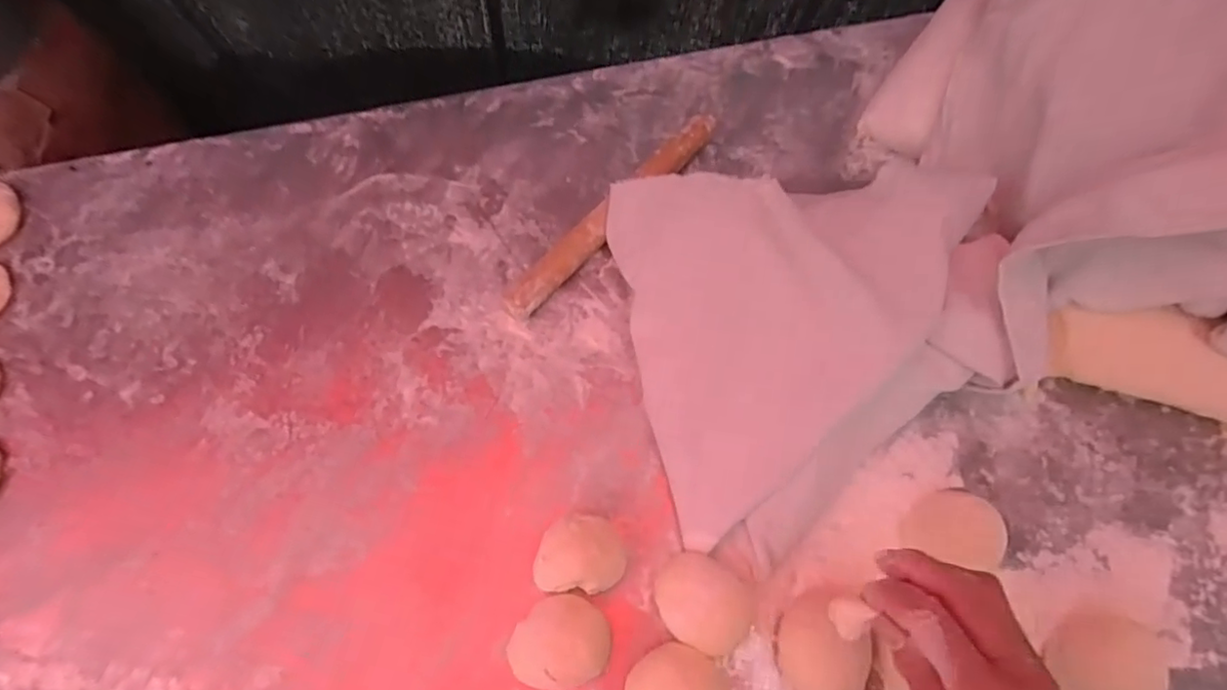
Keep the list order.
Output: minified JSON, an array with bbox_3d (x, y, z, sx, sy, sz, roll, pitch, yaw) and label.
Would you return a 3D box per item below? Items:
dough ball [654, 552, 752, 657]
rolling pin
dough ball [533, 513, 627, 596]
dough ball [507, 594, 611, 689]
[{"bbox_3d":[0.061,0.174,0.424,0.066,0.030,0.056,22,70,12],"label":"dough ball"},{"bbox_3d":[0.007,-0.119,0.547,0.027,0.027,0.268,39,74,17],"label":"rolling pin"},{"bbox_3d":[-0.022,0.143,0.430,0.059,0.042,0.049,2,67,4],"label":"dough ball"},{"bbox_3d":[-0.035,0.194,0.414,0.063,0.033,0.053,4,67,5],"label":"dough ball"}]

